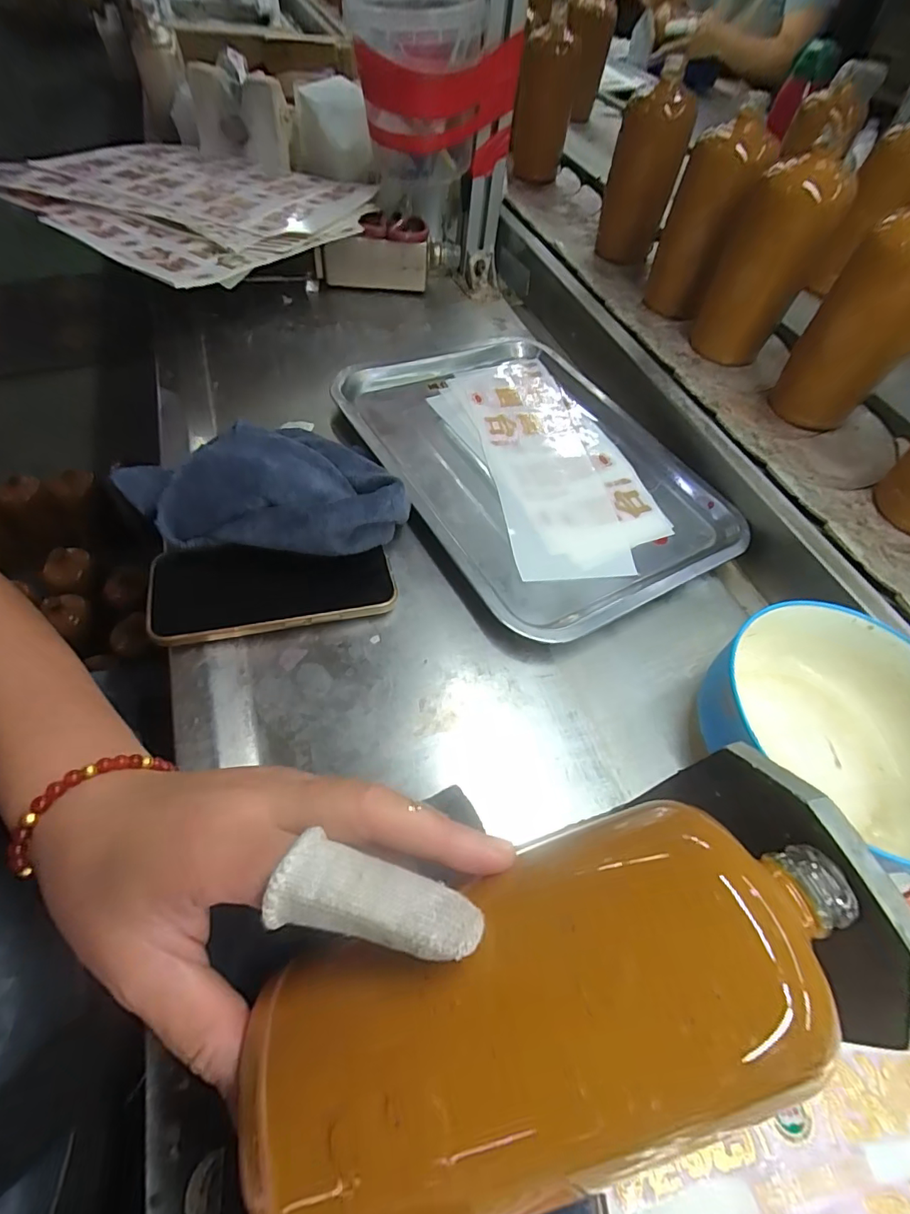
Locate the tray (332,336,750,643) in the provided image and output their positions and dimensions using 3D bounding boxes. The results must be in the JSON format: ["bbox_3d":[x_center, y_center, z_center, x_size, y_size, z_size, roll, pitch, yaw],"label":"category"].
[{"bbox_3d":[0.069,-0.138,0.458,0.262,0.031,0.346,-28,62,-21],"label":"tray"}]

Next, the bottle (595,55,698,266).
[{"bbox_3d":[0.248,-0.571,0.655,0.085,0.182,0.086,18,56,6],"label":"bottle"}]

